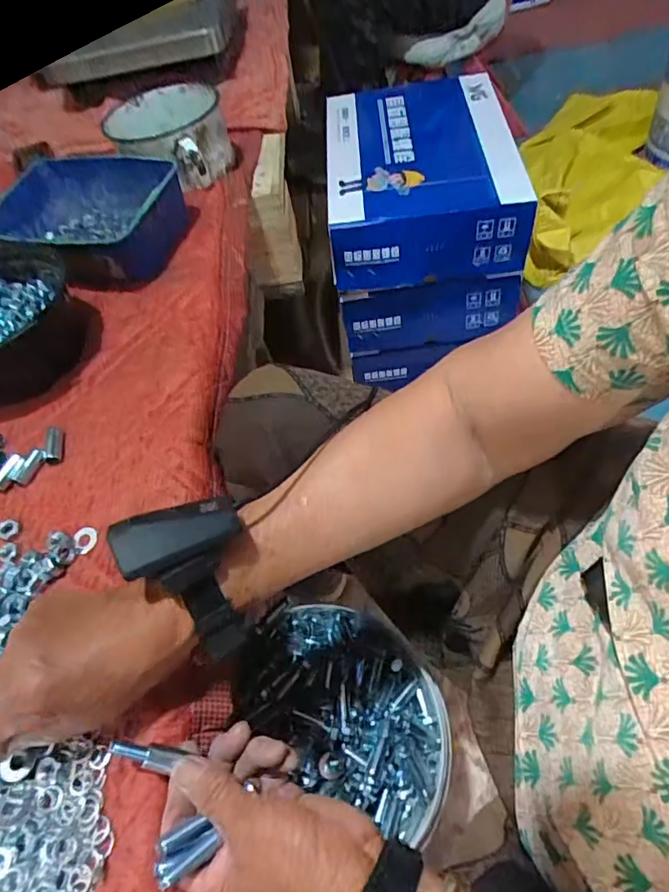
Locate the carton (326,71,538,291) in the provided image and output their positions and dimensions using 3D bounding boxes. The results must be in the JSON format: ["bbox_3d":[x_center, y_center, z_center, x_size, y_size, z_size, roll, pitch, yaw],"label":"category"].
[{"bbox_3d":[0.144,-0.460,0.884,0.296,0.126,0.415,-3,56,7],"label":"carton"}]

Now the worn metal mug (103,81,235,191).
[{"bbox_3d":[-0.209,-0.390,0.660,0.147,0.077,0.150,2,56,10],"label":"worn metal mug"}]

